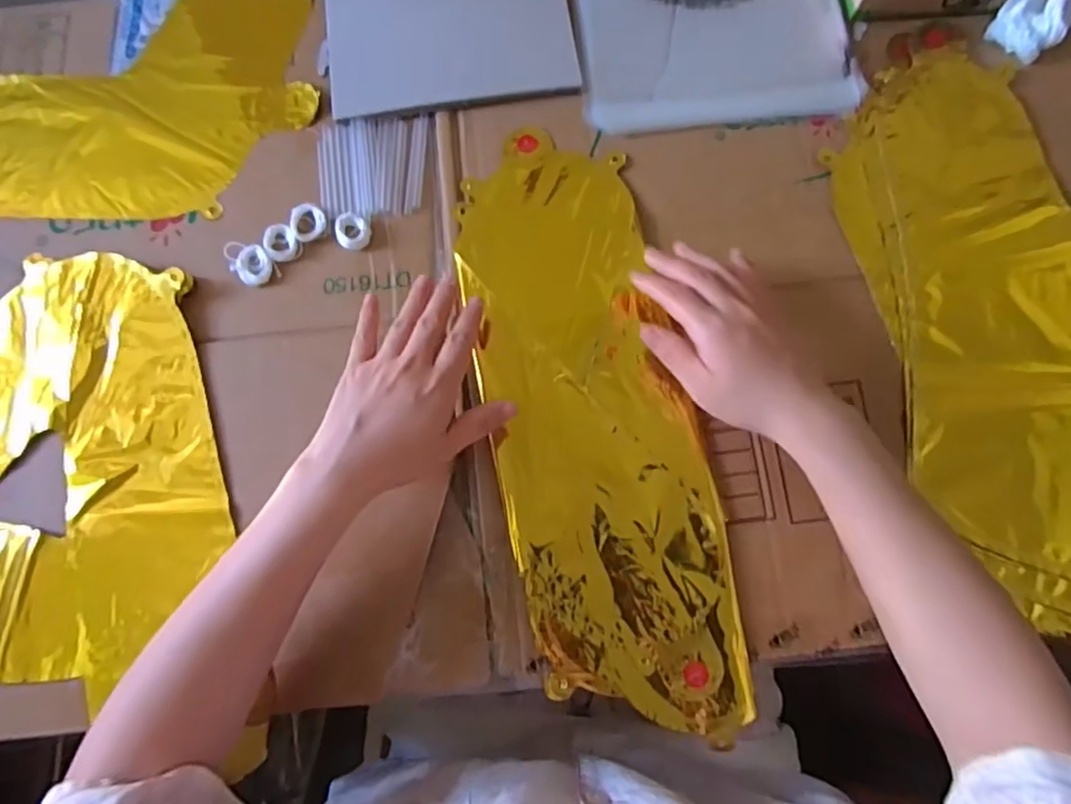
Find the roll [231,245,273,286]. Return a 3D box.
[{"bbox_3d":[-0.203,-0.099,0.474,0.029,0.005,0.027,0,75,1],"label":"roll"}]

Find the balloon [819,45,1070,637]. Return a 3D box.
[{"bbox_3d":[0.343,-0.049,0.444,0.206,0.011,0.427,-13,75,-2],"label":"balloon"}]

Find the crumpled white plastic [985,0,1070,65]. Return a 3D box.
[{"bbox_3d":[0.380,-0.295,0.495,0.052,0.039,0.040,43,80,11],"label":"crumpled white plastic"}]

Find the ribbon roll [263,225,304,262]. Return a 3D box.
[{"bbox_3d":[-0.184,-0.115,0.478,0.025,0.006,0.029,-32,77,-7],"label":"ribbon roll"}]

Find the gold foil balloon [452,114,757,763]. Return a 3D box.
[{"bbox_3d":[0.037,0.008,0.450,0.138,0.015,0.411,-13,77,-2],"label":"gold foil balloon"}]

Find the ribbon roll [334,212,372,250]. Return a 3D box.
[{"bbox_3d":[-0.134,-0.125,0.479,0.025,0.005,0.027,-4,75,0],"label":"ribbon roll"}]

